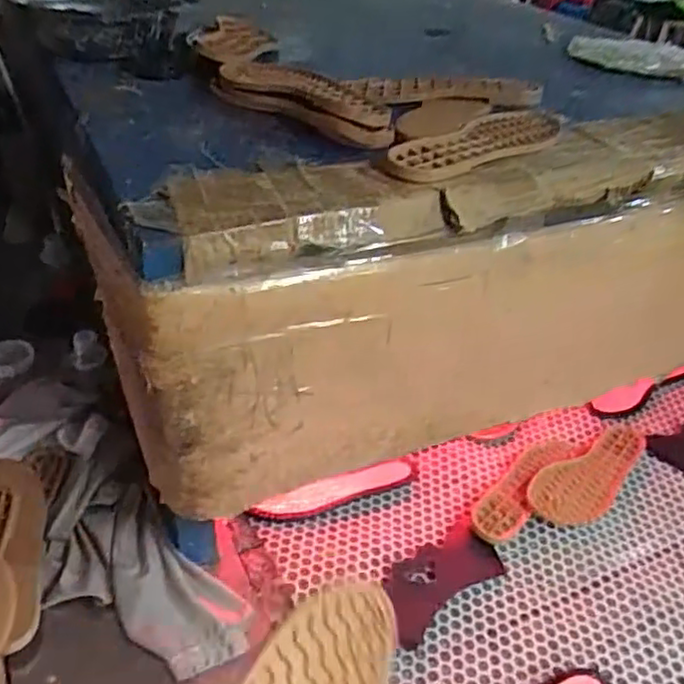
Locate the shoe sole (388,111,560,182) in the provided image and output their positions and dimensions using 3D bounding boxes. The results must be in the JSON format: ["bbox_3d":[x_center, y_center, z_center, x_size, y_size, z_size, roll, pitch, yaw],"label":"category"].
[{"bbox_3d":[0.144,-0.204,0.697,0.084,0.021,0.247,31,43,31],"label":"shoe sole"}]

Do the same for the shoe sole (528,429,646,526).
[{"bbox_3d":[0.336,0.175,0.923,0.234,0.016,0.084,-25,46,-38],"label":"shoe sole"}]

